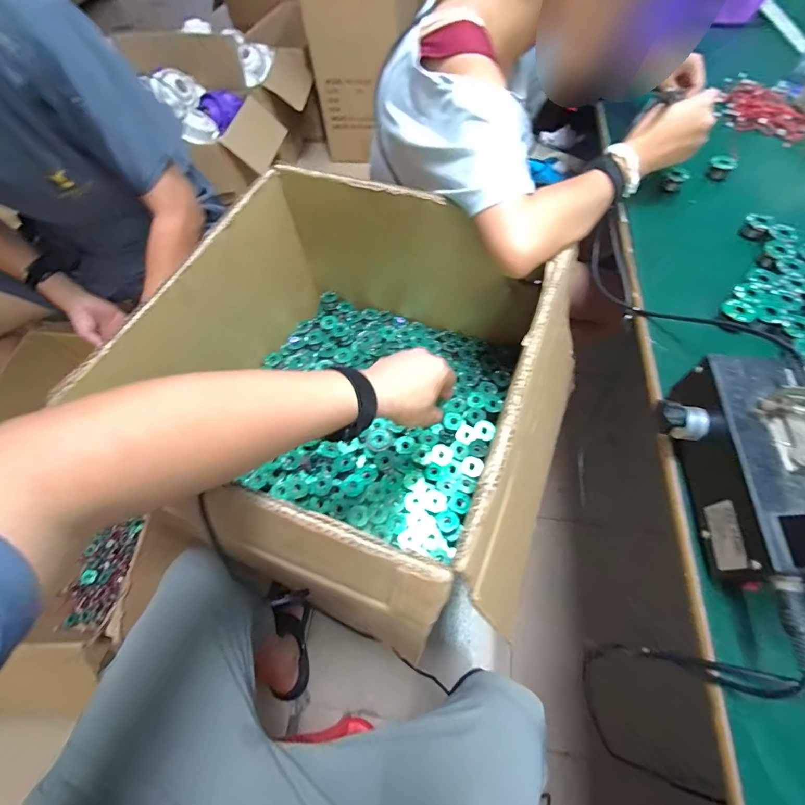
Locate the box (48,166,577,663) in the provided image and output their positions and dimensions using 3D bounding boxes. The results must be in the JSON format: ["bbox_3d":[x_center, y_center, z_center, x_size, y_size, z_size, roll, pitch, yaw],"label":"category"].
[{"bbox_3d":[-0.072,-0.047,0.549,0.455,0.272,0.509,18,64,12],"label":"box"}]

